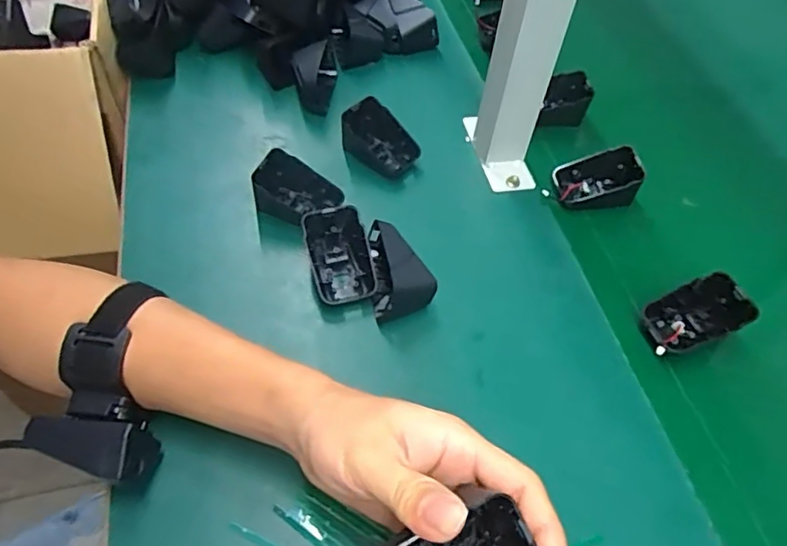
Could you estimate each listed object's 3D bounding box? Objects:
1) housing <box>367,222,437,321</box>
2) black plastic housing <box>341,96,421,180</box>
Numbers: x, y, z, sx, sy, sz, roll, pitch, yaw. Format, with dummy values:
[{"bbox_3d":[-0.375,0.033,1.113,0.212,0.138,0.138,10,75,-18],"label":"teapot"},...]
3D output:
[{"bbox_3d":[0.005,-0.004,0.448,0.043,0.044,0.073,-3,53,-8],"label":"housing"},{"bbox_3d":[-0.011,-0.123,0.534,0.066,0.043,0.044,23,54,12],"label":"black plastic housing"}]

